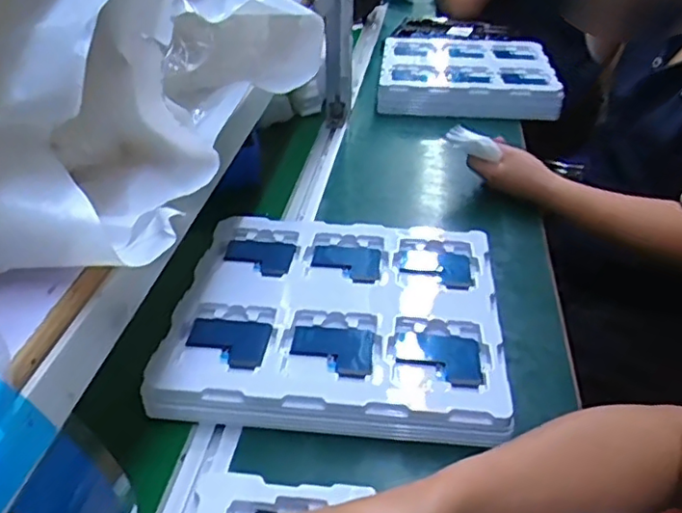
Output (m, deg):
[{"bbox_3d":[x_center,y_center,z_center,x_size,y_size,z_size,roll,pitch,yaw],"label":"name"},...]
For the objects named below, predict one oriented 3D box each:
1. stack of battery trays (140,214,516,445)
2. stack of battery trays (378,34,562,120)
[{"bbox_3d":[-0.001,0.057,0.642,0.321,0.038,0.278,3,36,5],"label":"stack of battery trays"},{"bbox_3d":[0.233,-0.347,1.186,0.317,0.062,0.301,2,36,3],"label":"stack of battery trays"}]

